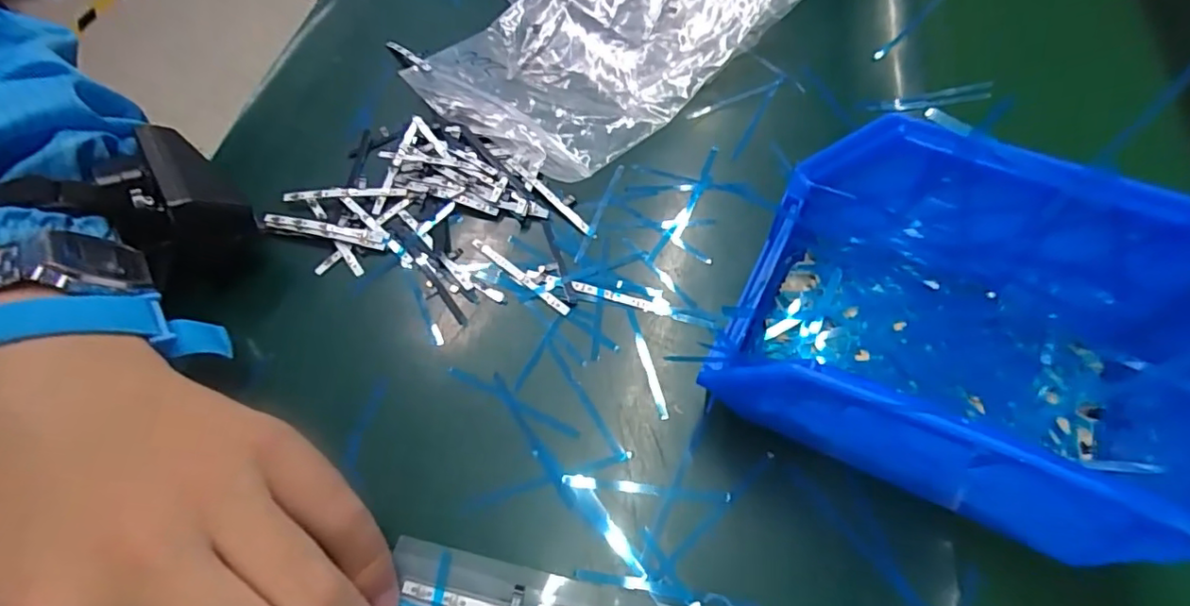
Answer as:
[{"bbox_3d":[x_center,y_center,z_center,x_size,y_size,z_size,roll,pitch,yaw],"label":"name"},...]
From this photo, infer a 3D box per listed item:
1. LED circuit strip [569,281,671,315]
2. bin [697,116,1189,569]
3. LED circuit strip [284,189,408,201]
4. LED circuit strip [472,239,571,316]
[{"bbox_3d":[0.011,-0.002,0.252,0.043,0.004,0.006,12,73,8],"label":"LED circuit strip"},{"bbox_3d":[0.123,0.012,0.195,0.141,0.079,0.102,23,64,14],"label":"bin"},{"bbox_3d":[-0.123,-0.054,0.284,0.059,0.004,0.005,-4,61,-1],"label":"LED circuit strip"},{"bbox_3d":[-0.034,-0.013,0.260,0.060,0.004,0.005,37,68,20],"label":"LED circuit strip"}]

